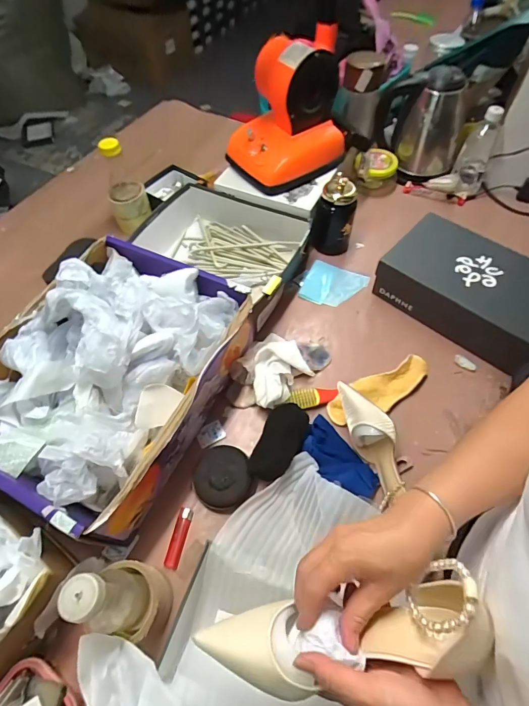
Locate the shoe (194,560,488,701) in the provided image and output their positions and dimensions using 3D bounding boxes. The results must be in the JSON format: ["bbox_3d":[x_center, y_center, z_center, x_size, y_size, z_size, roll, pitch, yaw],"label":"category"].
[{"bbox_3d":[0.058,0.234,0.320,0.231,0.073,0.069,-16,58,13],"label":"shoe"}]

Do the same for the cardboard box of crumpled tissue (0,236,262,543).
[{"bbox_3d":[-0.240,0.027,0.595,0.320,0.150,0.399,23,62,15],"label":"cardboard box of crumpled tissue"}]

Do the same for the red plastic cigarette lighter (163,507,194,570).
[{"bbox_3d":[-0.125,0.271,0.560,0.020,0.012,0.081,10,59,8],"label":"red plastic cigarette lighter"}]

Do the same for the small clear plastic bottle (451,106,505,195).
[{"bbox_3d":[0.477,-0.446,0.854,0.070,0.175,0.055,25,62,16],"label":"small clear plastic bottle"}]

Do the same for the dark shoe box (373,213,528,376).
[{"bbox_3d":[0.382,-0.118,0.714,0.293,0.108,0.178,39,67,22],"label":"dark shoe box"}]

